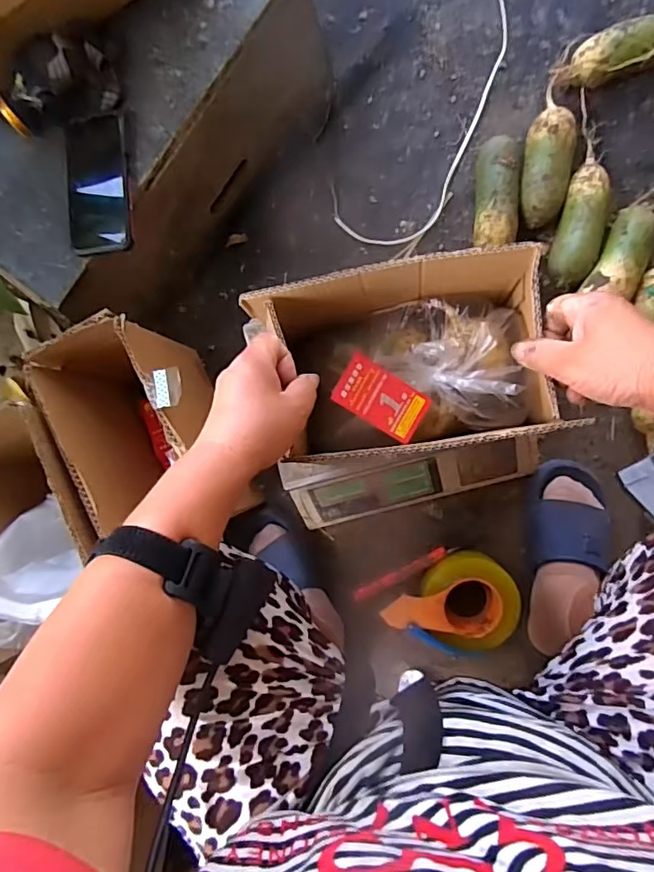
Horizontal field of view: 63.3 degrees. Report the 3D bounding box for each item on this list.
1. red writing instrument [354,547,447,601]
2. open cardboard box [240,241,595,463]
[{"bbox_3d":[0.101,0.190,0.729,0.138,0.014,0.017,-28,86,6],"label":"red writing instrument"},{"bbox_3d":[0.068,-0.071,0.485,0.223,0.119,0.156,-10,89,7],"label":"open cardboard box"}]

